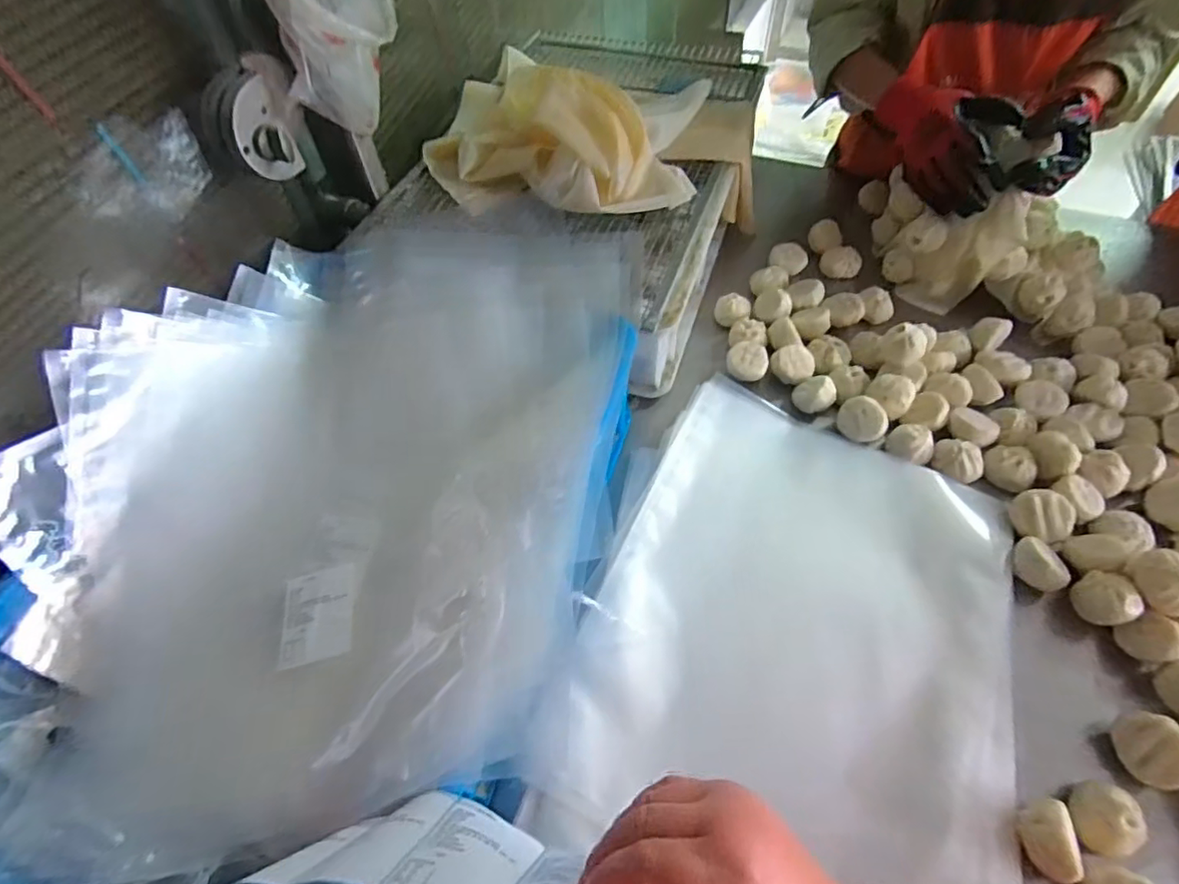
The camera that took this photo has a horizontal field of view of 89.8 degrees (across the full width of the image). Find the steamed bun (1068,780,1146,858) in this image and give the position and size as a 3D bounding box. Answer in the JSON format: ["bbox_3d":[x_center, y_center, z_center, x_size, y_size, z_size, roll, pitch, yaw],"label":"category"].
[{"bbox_3d":[0.398,0.292,0.459,0.044,0.041,0.049,0,56,2],"label":"steamed bun"}]

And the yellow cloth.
[{"bbox_3d":[-0.039,-0.399,0.758,0.353,0.094,0.245,5,56,6],"label":"yellow cloth"}]

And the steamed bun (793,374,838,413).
[{"bbox_3d":[0.263,-0.056,0.692,0.045,0.027,0.039,26,61,19],"label":"steamed bun"}]

